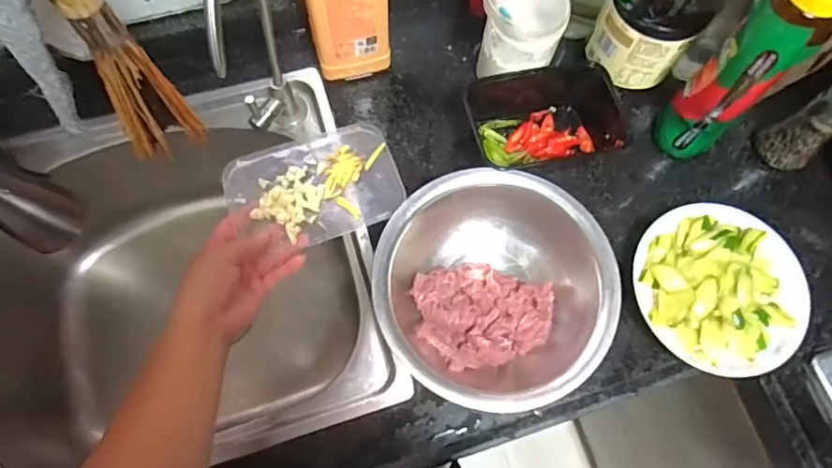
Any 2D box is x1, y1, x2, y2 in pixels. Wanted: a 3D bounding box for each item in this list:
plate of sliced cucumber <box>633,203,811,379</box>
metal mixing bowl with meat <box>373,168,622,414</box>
[{"bbox_3d":[0.315,0.055,0.557,0.162,0.035,0.176,1,71,-2],"label":"plate of sliced cucumber"},{"bbox_3d":[0.073,0.056,0.524,0.222,0.078,0.213,1,71,-2],"label":"metal mixing bowl with meat"}]

